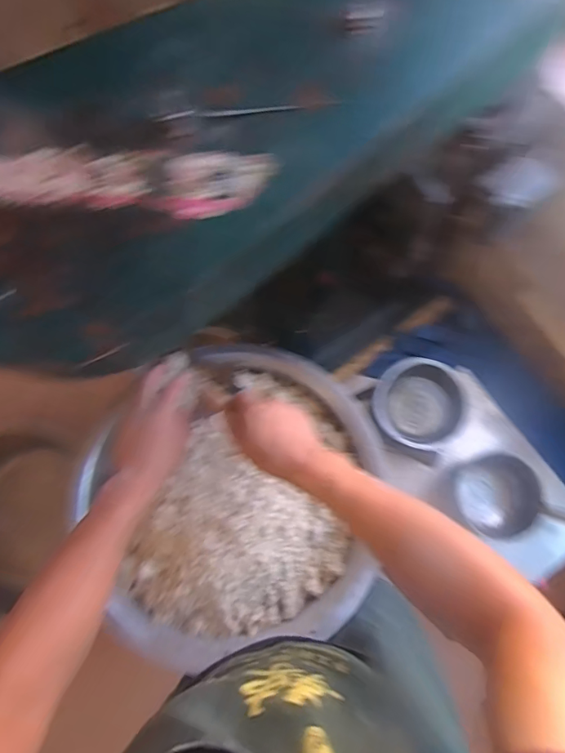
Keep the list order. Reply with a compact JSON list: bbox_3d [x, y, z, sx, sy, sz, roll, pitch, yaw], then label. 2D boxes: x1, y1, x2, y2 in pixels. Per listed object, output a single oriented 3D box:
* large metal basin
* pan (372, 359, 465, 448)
[{"bbox_3d":[-0.069,0.162,0.698,0.404,0.171,0.423,0,76,2],"label":"large metal basin"},{"bbox_3d":[0.282,0.057,0.973,0.178,0.066,0.179,0,76,2],"label":"pan"}]

